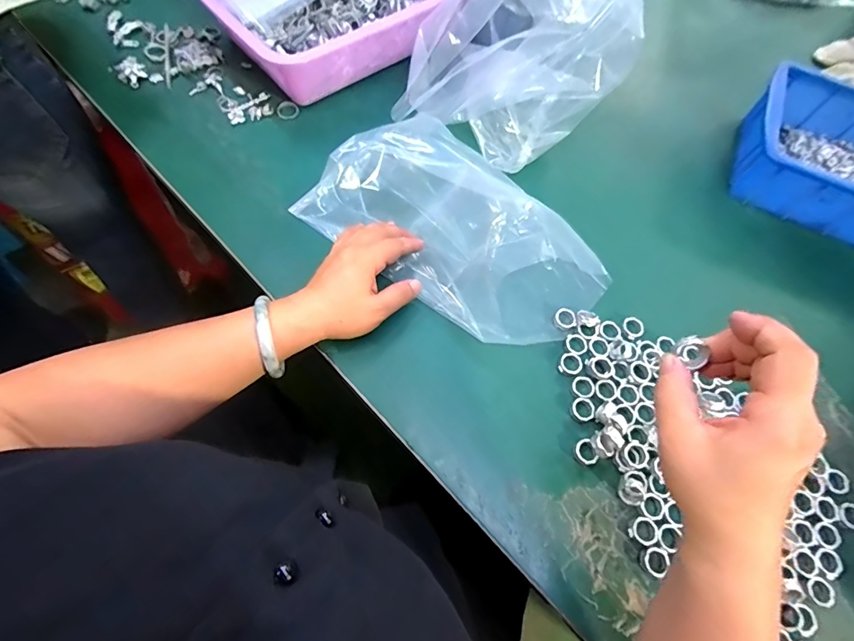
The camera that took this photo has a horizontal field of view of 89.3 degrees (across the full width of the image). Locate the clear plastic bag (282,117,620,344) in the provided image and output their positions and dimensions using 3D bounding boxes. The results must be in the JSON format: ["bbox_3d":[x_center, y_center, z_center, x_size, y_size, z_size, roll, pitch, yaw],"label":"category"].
[{"bbox_3d":[0.038,-0.097,0.426,0.283,0.075,0.183,39,71,14],"label":"clear plastic bag"}]

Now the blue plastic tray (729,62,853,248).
[{"bbox_3d":[0.489,-0.179,0.500,0.240,0.066,0.169,24,67,6],"label":"blue plastic tray"}]

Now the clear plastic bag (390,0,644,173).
[{"bbox_3d":[0.092,-0.284,0.449,0.219,0.169,0.154,33,68,10],"label":"clear plastic bag"}]

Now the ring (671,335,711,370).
[{"bbox_3d":[0.160,0.018,0.262,0.019,0.004,0.017,38,102,-4],"label":"ring"}]

